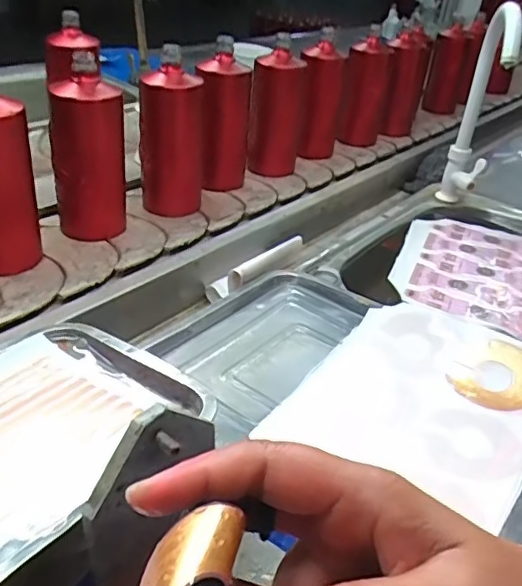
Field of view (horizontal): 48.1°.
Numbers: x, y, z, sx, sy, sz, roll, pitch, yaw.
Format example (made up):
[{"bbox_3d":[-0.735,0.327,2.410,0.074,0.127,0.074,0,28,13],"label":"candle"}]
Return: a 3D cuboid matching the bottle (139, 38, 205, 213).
[{"bbox_3d":[-0.119,-0.209,0.790,0.085,0.190,0.068,10,33,3],"label":"bottle"}]

